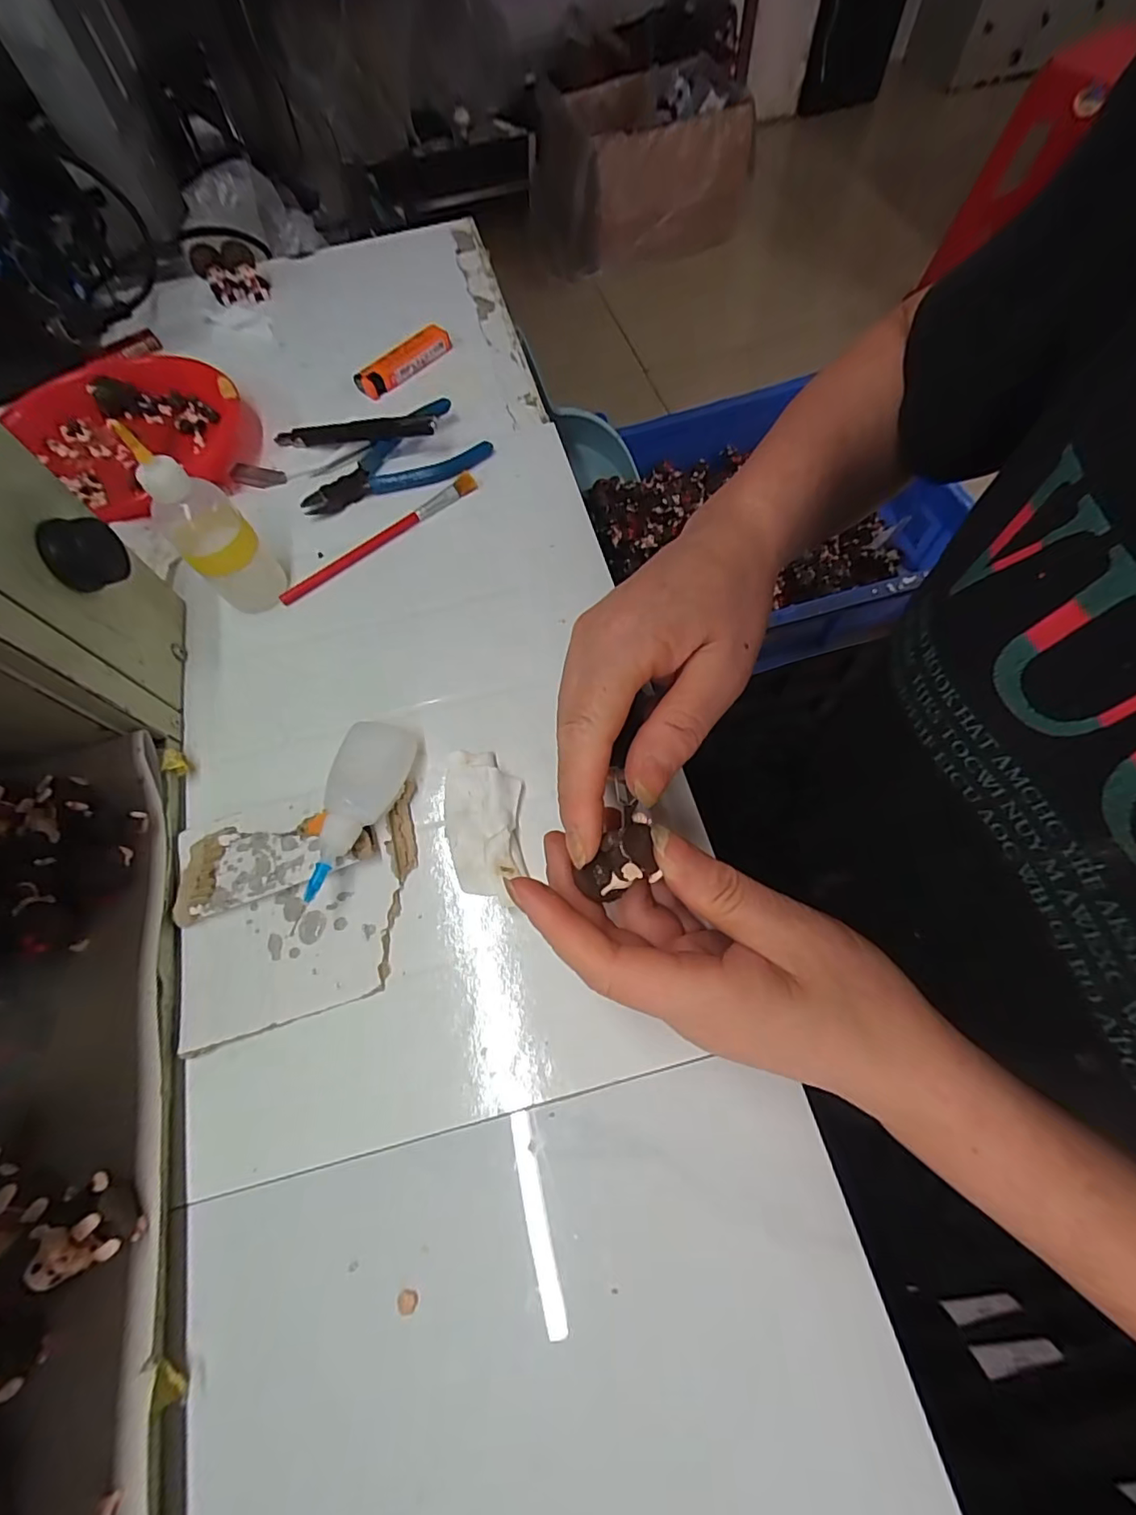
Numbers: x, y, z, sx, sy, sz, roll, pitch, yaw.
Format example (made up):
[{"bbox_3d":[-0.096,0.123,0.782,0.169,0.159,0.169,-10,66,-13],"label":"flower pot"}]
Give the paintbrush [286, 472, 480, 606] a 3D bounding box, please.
[{"bbox_3d":[-0.116,-0.138,0.348,0.142,0.010,0.012,-39,71,-15],"label":"paintbrush"}]

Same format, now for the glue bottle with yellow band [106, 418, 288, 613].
[{"bbox_3d":[-0.193,-0.124,0.299,0.039,0.094,0.038,-32,69,-13],"label":"glue bottle with yellow band"}]

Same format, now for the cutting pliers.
[{"bbox_3d":[-0.121,-0.205,0.382,0.127,0.014,0.064,-22,67,-9],"label":"cutting pliers"}]

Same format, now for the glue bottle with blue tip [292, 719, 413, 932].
[{"bbox_3d":[-0.106,0.024,0.269,0.035,0.028,0.095,24,68,11],"label":"glue bottle with blue tip"}]

